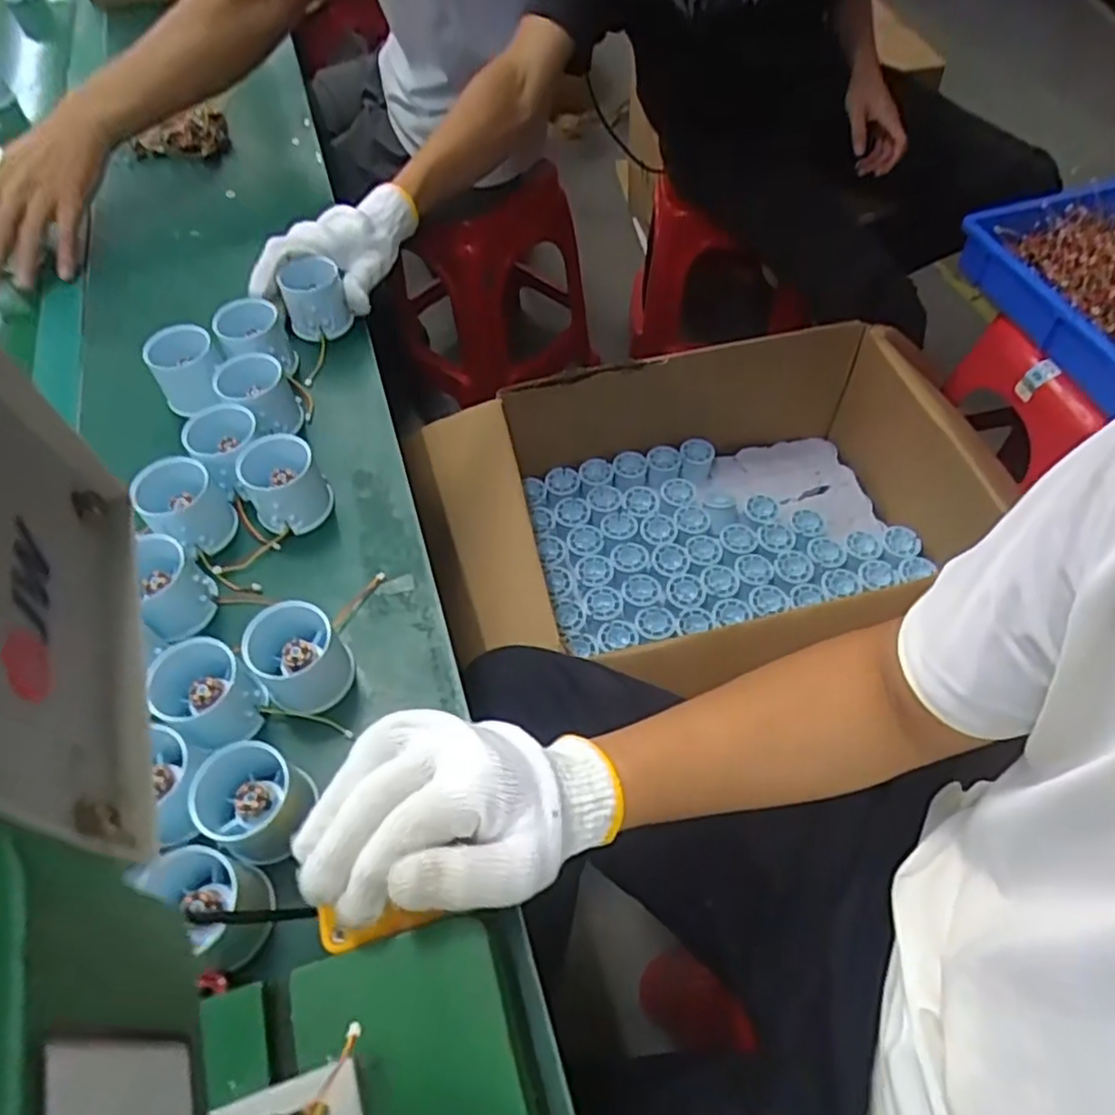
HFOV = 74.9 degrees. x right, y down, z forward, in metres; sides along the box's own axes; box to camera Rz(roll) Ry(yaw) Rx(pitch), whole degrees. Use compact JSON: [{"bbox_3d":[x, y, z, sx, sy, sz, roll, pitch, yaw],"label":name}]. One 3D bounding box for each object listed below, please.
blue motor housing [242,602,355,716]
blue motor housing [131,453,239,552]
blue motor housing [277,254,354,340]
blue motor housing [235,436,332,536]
[{"bbox_3d":[-0.157,0.062,0.446,0.052,0.054,0.048,-1,56,2],"label":"blue motor housing"},{"bbox_3d":[-0.259,-0.034,0.512,0.051,0.055,0.049,-1,56,2],"label":"blue motor housing"},{"bbox_3d":[-0.213,-0.224,0.644,0.050,0.057,0.046,-10,57,-5],"label":"blue motor housing"},{"bbox_3d":[-0.195,-0.052,0.524,0.054,0.053,0.052,-28,60,-15],"label":"blue motor housing"}]

